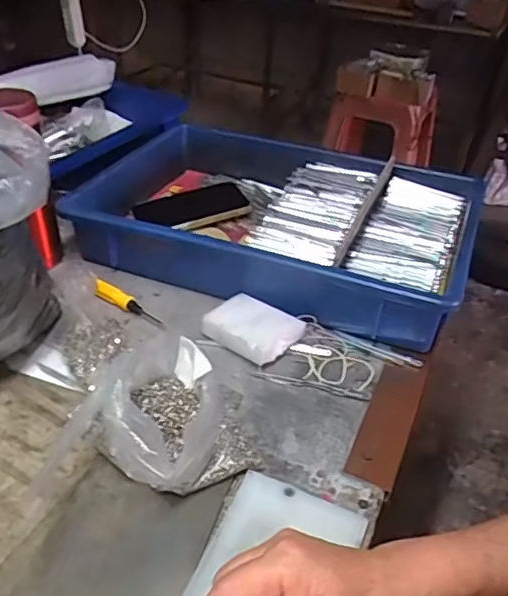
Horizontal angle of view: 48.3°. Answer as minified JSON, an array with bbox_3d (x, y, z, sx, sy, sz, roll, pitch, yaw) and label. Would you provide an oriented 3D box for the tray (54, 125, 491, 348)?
[{"bbox_3d":[0.021,-0.094,0.675,0.441,0.103,0.273,16,38,16],"label":"tray"}]

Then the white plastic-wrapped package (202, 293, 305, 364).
[{"bbox_3d":[-0.001,0.027,0.553,0.079,0.024,0.060,30,44,30],"label":"white plastic-wrapped package"}]

